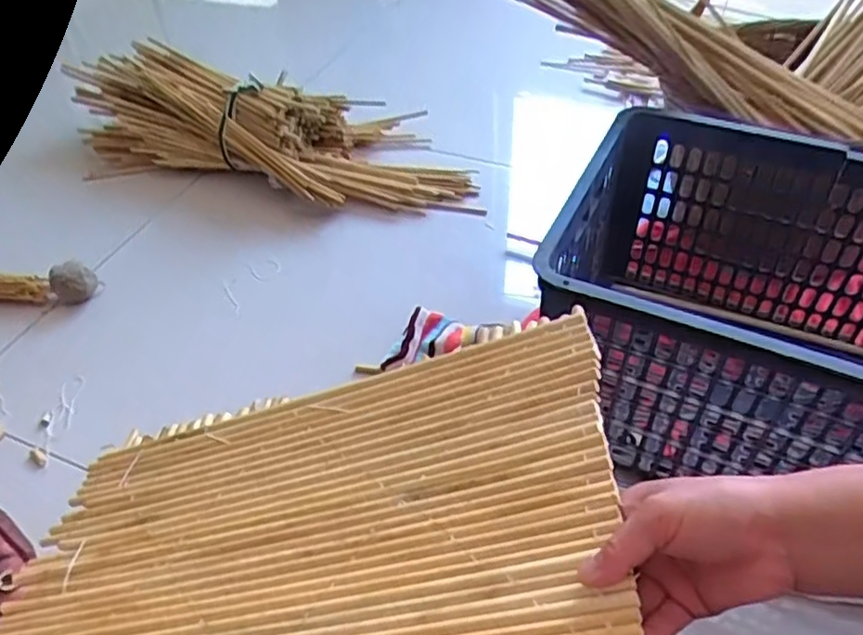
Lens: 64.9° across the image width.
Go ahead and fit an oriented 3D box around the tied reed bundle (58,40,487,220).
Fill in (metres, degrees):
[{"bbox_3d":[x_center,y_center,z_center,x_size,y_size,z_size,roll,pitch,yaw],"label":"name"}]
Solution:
[{"bbox_3d":[-0.292,-0.332,1.198,0.767,0.165,0.224,14,48,17],"label":"tied reed bundle"}]

